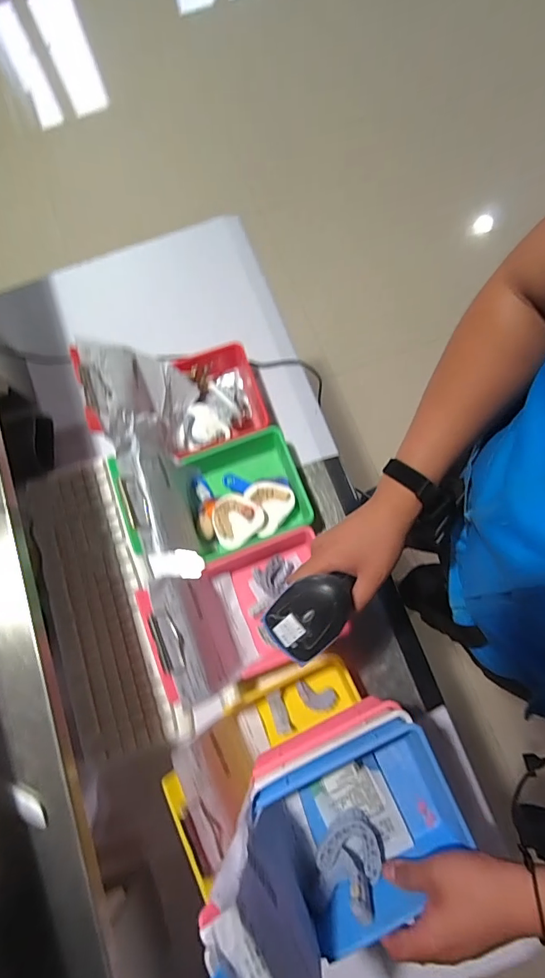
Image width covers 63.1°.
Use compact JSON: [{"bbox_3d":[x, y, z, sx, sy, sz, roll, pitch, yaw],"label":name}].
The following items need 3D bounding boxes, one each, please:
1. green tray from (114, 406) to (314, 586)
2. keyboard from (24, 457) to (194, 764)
[{"bbox_3d":[-0.039,0.005,0.670,0.171,0.067,0.158,-18,76,-3],"label":"green tray"},{"bbox_3d":[-0.250,0.157,0.646,0.144,0.016,0.423,-21,76,-3],"label":"keyboard"}]

